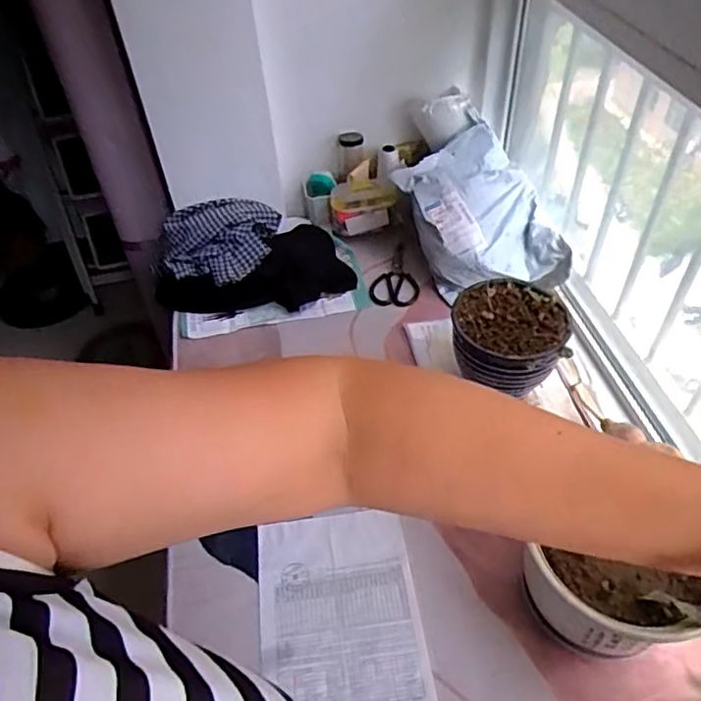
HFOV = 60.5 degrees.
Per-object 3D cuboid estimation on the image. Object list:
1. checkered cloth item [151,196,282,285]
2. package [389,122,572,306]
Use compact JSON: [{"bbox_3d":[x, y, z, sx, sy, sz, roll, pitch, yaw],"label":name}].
[{"bbox_3d":[-0.294,-0.233,1.278,0.252,0.083,0.198,5,47,9],"label":"checkered cloth item"},{"bbox_3d":[0.254,-0.260,1.225,0.263,0.177,0.352,-15,48,-10],"label":"package"}]

